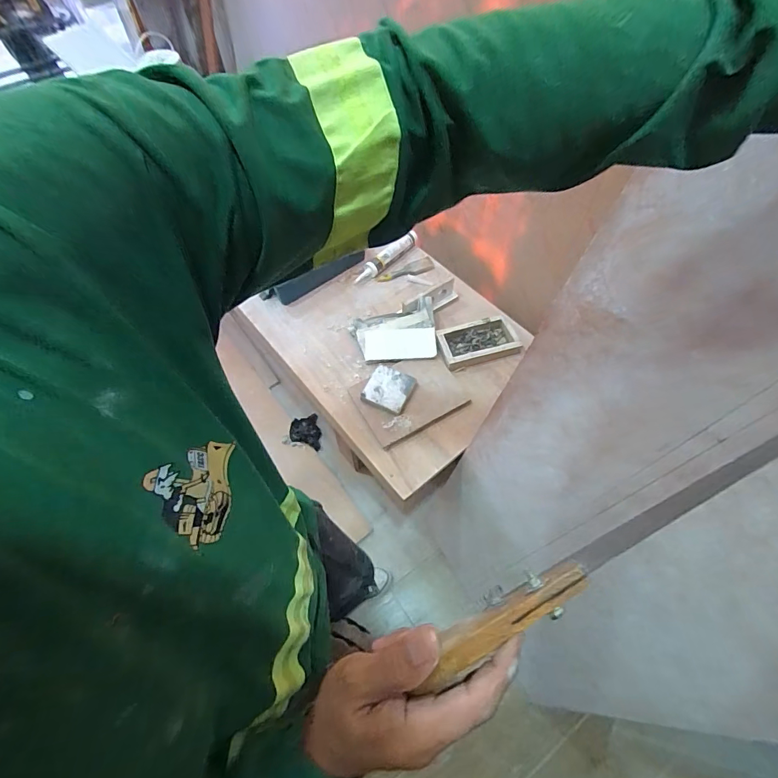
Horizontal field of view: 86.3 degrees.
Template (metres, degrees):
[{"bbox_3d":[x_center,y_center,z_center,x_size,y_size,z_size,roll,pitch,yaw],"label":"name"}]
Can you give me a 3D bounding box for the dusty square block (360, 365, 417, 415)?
[{"bbox_3d":[-0.001,0.002,1.098,0.117,0.032,0.118,22,63,14],"label":"dusty square block"}]

